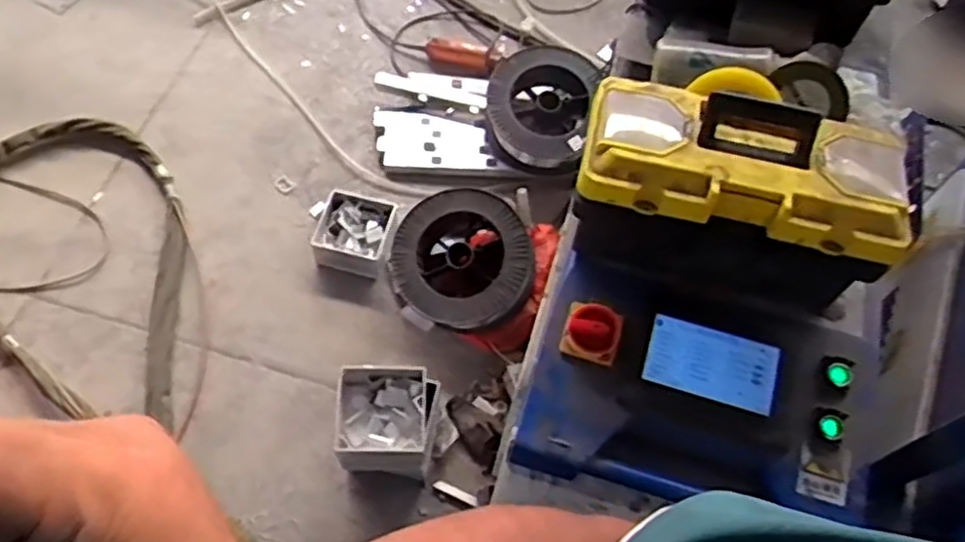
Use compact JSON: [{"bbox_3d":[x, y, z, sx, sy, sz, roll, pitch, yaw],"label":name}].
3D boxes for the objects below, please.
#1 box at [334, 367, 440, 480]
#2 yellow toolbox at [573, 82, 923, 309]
[{"bbox_3d":[-0.172,0.289,1.415,0.184,0.171,0.180,7,61,1],"label":"box"},{"bbox_3d":[0.299,-0.107,0.895,0.357,0.147,0.176,13,61,4],"label":"yellow toolbox"}]

